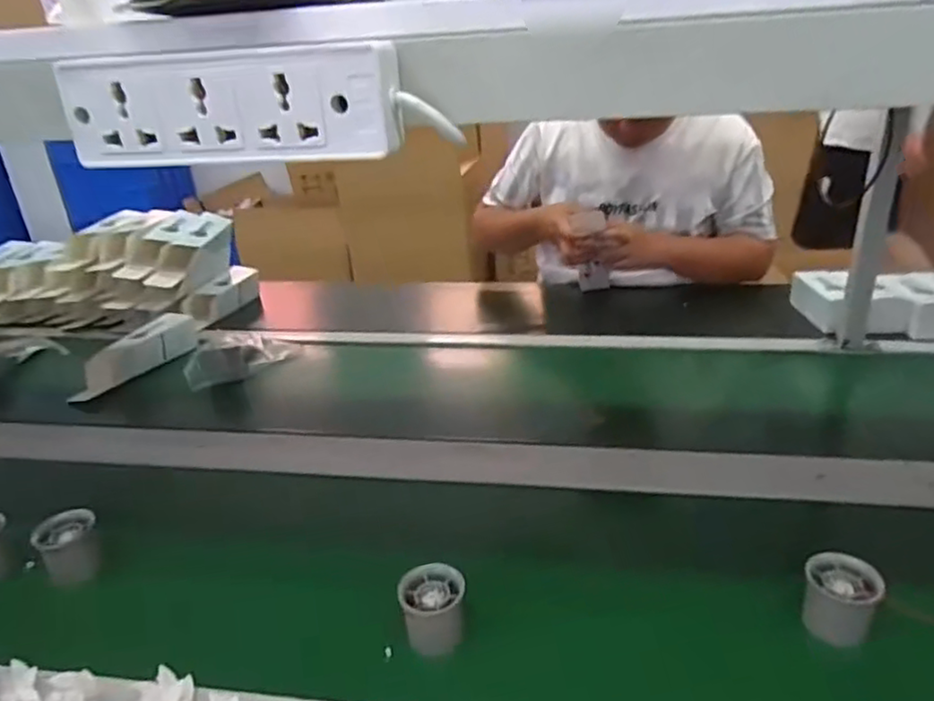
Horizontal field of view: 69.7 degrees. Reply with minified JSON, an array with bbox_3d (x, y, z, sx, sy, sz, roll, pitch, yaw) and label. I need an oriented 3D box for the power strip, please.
[{"bbox_3d":[-0.103,-0.116,0.318,0.183,0.049,0.025,1,27,13],"label":"power strip"}]

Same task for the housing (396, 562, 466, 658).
[{"bbox_3d":[-0.030,0.235,0.592,0.059,0.073,0.054,-10,26,-9],"label":"housing"}]

